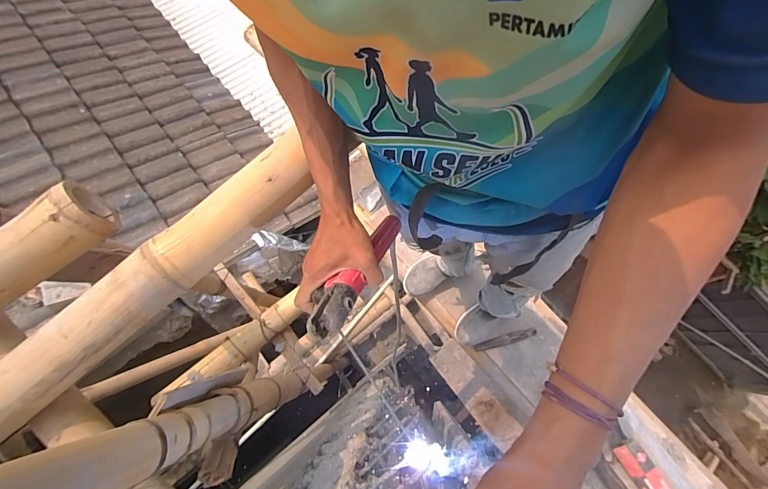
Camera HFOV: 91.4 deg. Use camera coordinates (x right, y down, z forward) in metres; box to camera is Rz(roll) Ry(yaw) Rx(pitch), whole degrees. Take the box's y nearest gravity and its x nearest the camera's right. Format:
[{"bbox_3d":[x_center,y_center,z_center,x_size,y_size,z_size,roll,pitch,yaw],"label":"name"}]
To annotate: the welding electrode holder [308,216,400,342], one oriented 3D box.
[{"bbox_3d":[-0.032,0.030,0.476,0.052,0.262,0.053,21,117,6],"label":"welding electrode holder"}]

